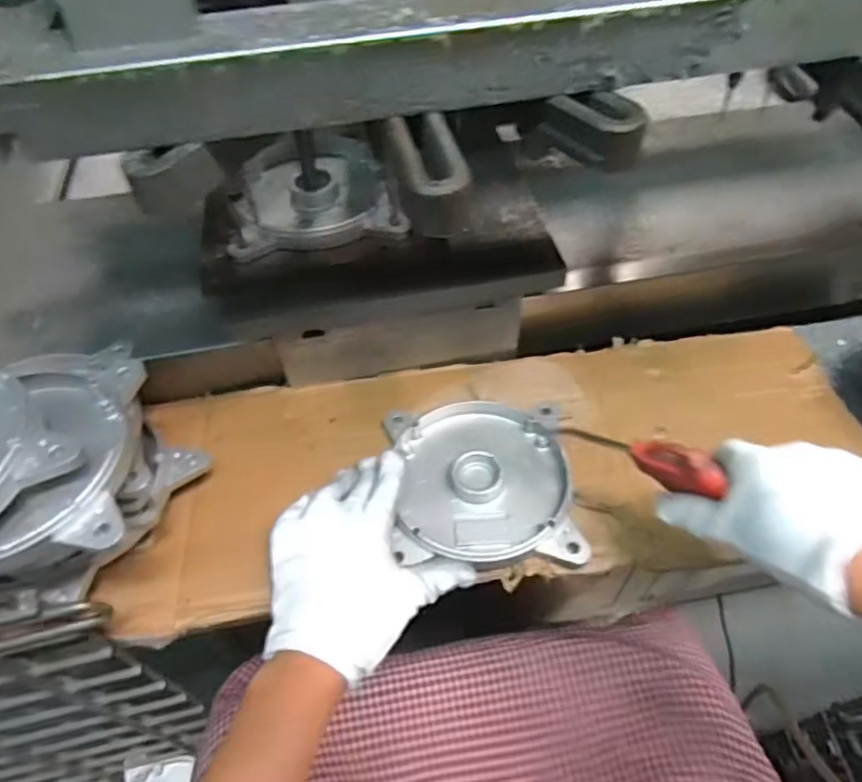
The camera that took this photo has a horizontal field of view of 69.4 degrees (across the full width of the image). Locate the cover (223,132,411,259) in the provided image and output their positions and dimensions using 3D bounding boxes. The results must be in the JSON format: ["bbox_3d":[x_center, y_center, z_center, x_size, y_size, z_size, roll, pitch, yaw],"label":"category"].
[{"bbox_3d":[-0.102,-0.181,0.545,0.134,0.024,0.149,-9,53,-5],"label":"cover"}]

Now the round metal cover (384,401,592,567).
[{"bbox_3d":[0.039,0.068,0.483,0.134,0.019,0.136,-2,53,0],"label":"round metal cover"}]

